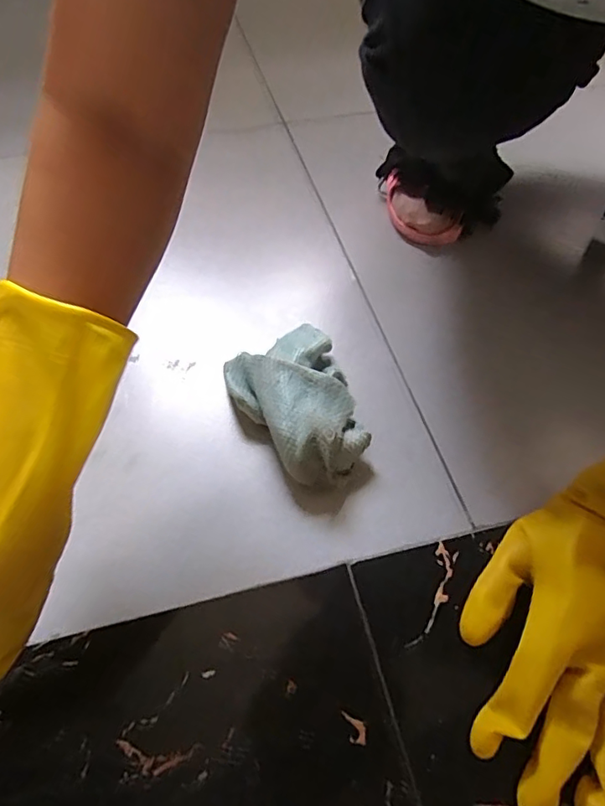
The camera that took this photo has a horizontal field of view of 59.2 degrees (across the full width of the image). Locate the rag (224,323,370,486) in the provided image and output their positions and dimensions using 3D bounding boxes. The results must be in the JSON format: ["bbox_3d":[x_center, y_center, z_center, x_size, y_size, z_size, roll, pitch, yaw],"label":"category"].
[{"bbox_3d":[-0.007,-0.004,0.411,0.093,0.048,0.150,-11,53,-9],"label":"rag"}]

